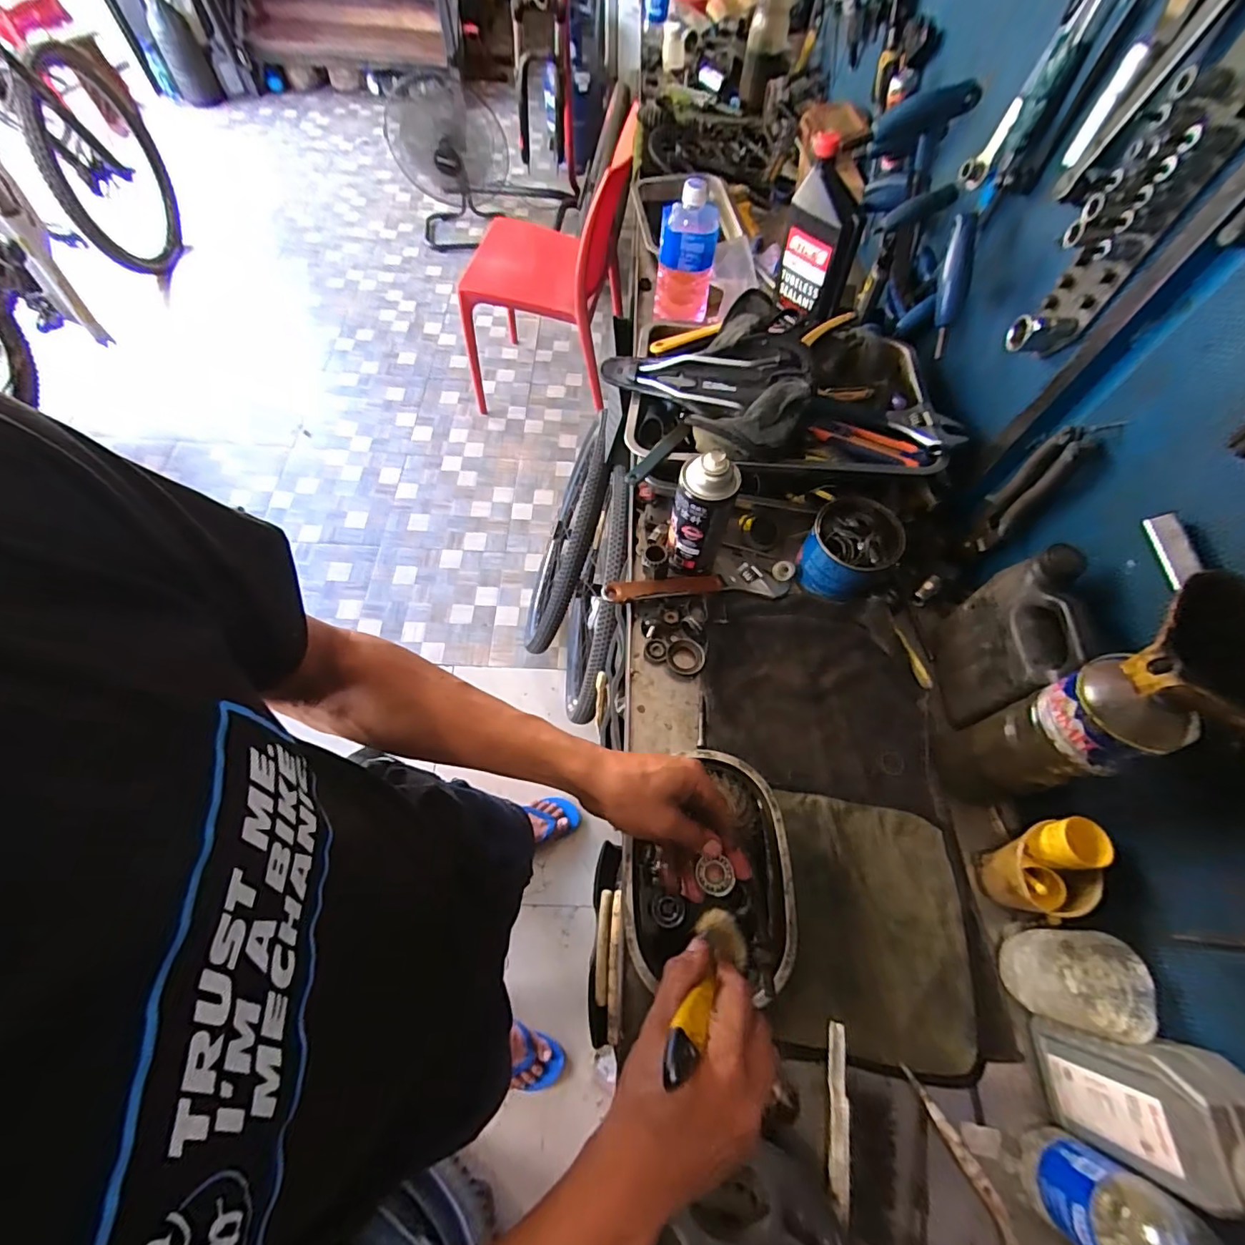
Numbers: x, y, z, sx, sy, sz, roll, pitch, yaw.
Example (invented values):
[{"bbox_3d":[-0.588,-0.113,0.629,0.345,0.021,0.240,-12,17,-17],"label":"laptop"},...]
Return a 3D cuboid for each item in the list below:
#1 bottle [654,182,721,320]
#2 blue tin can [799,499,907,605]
[{"bbox_3d":[0.093,-0.530,0.786,0.081,0.174,0.098,12,63,3],"label":"bottle"},{"bbox_3d":[0.273,-0.088,0.642,0.096,0.090,0.088,1,63,-2],"label":"blue tin can"}]

